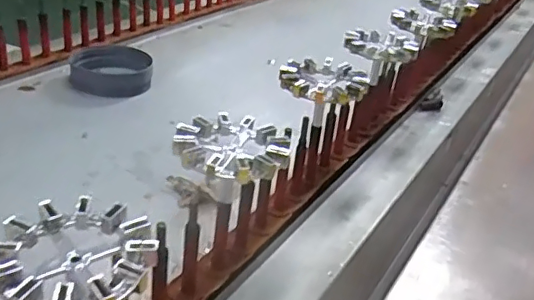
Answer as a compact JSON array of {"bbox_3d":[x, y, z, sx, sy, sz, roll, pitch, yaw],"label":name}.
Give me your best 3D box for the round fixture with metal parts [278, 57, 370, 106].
[{"bbox_3d":[0.080,-0.099,0.803,0.117,0.024,0.116,5,30,-3],"label":"round fixture with metal parts"}]

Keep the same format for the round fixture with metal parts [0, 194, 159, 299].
[{"bbox_3d":[-0.153,0.084,0.447,0.123,0.022,0.122,5,30,-3],"label":"round fixture with metal parts"}]

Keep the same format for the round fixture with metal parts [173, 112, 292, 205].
[{"bbox_3d":[-0.040,0.017,0.632,0.123,0.073,0.122,5,30,-3],"label":"round fixture with metal parts"}]

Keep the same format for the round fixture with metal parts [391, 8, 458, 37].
[{"bbox_3d":[0.300,-0.244,1.075,0.117,0.024,0.097,16,32,17],"label":"round fixture with metal parts"}]

